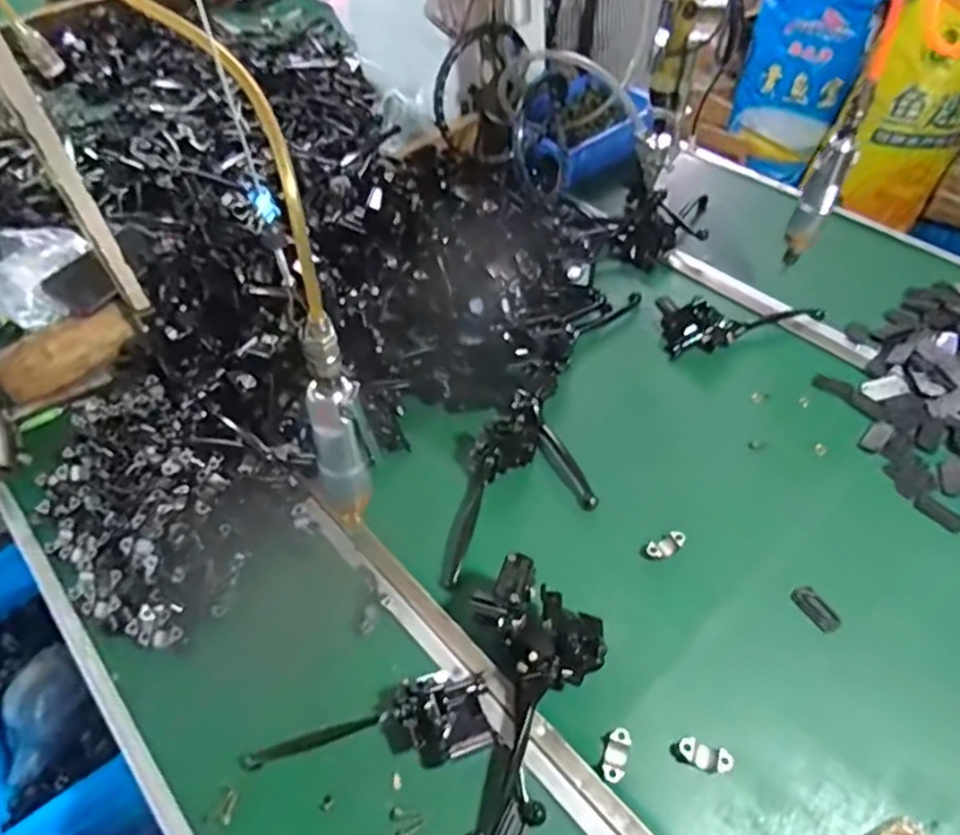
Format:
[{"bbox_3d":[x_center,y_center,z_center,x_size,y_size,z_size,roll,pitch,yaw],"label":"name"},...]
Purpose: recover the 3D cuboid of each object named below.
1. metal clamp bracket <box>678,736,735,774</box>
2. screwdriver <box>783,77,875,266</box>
[{"bbox_3d":[0.197,0.296,0.595,0.045,0.016,0.021,19,52,19],"label":"metal clamp bracket"},{"bbox_3d":[0.401,-0.269,0.794,0.044,0.226,0.049,20,53,20],"label":"screwdriver"}]

